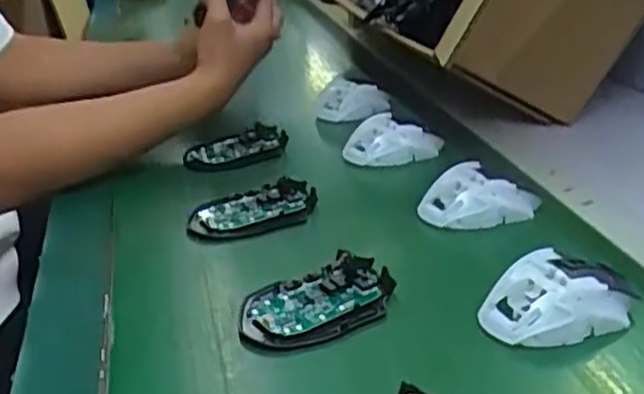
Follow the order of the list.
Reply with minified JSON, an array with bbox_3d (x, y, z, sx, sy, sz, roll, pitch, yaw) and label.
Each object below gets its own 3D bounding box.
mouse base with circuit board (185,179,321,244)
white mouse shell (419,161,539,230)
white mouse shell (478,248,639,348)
[{"bbox_3d":[-0.058,0.012,0.632,0.115,0.018,0.060,-16,29,-28],"label":"mouse base with circuit board"},{"bbox_3d":[0.135,-0.001,0.633,0.101,0.038,0.057,-7,26,-12],"label":"white mouse shell"},{"bbox_3d":[0.160,0.068,0.494,0.107,0.036,0.067,-12,27,-23],"label":"white mouse shell"}]

